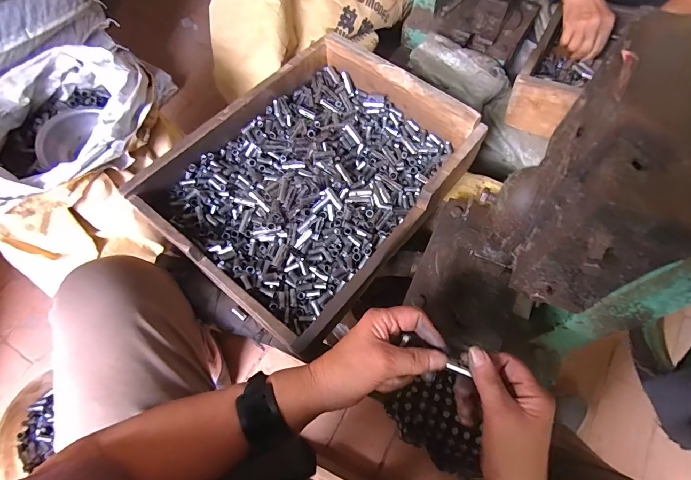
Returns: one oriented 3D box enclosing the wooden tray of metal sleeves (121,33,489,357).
[{"bbox_3d":[-0.051,-0.106,0.597,0.356,0.086,0.444,38,71,17],"label":"wooden tray of metal sleeves"}]

